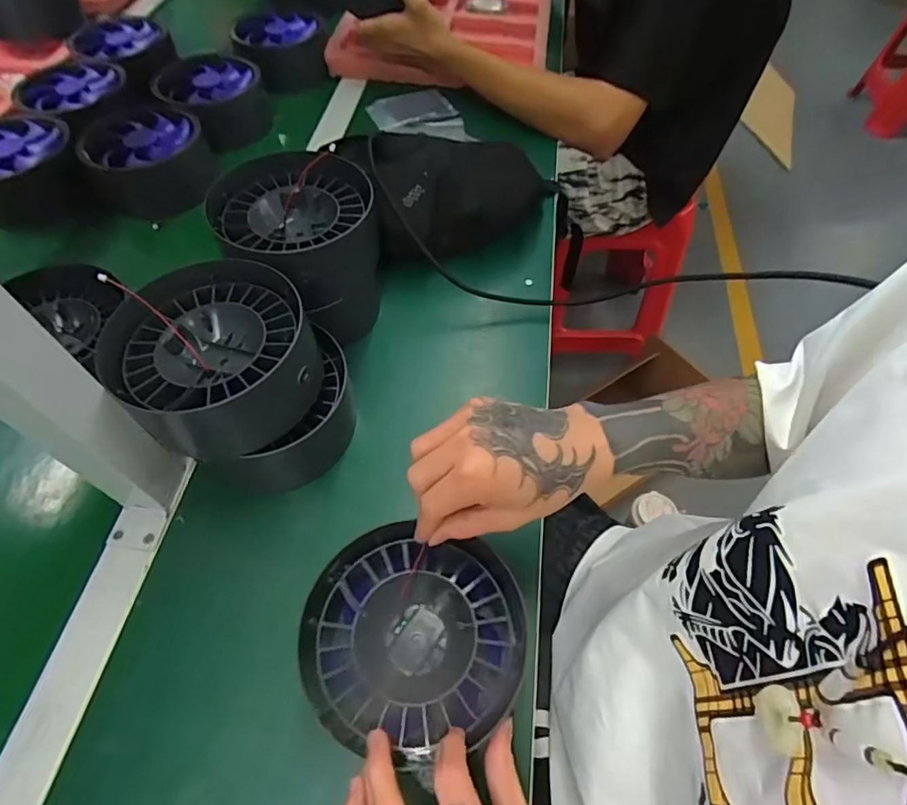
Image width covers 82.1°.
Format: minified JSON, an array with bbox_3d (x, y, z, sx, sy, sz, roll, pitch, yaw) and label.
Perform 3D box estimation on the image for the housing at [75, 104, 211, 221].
[{"bbox_3d":[-0.379,-0.303,0.662,0.135,0.088,0.139,-1,56,1],"label":"housing"}]

